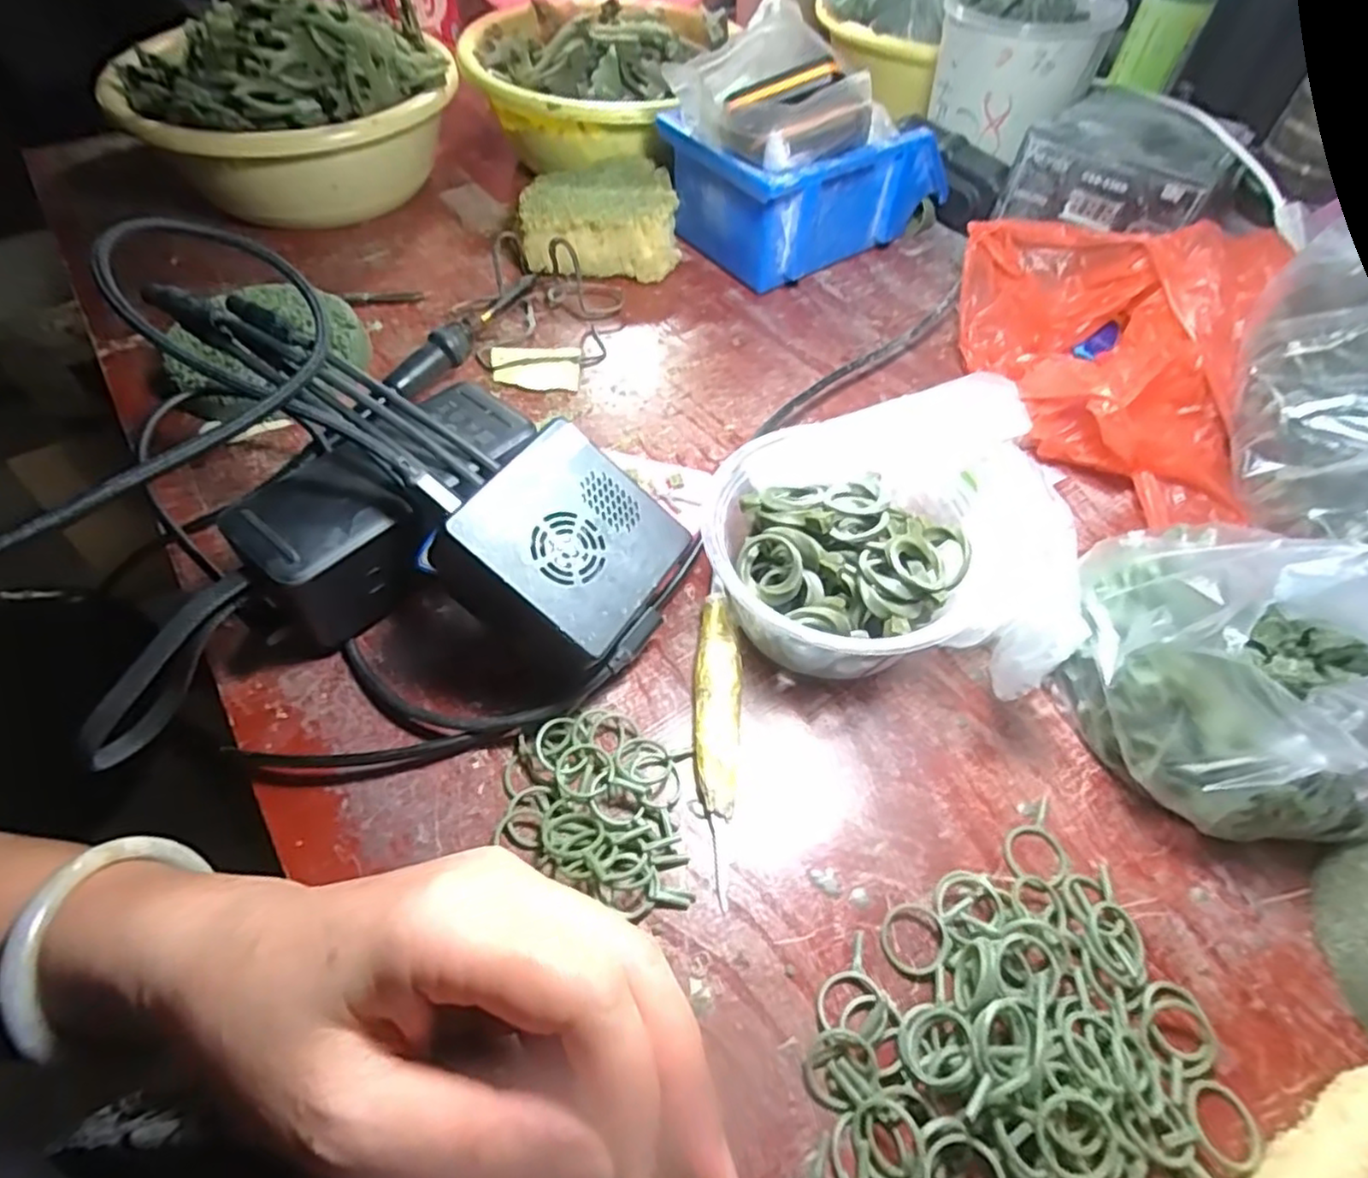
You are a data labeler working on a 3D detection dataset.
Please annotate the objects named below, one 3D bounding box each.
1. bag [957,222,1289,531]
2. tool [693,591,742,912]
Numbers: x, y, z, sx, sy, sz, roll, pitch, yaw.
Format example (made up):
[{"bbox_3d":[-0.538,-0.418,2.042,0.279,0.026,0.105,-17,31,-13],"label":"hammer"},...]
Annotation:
[{"bbox_3d":[0.232,-0.135,0.381,0.153,0.077,0.172,16,55,10],"label":"bag"},{"bbox_3d":[0.014,0.056,0.280,0.019,0.010,0.123,2,54,0],"label":"tool"}]

